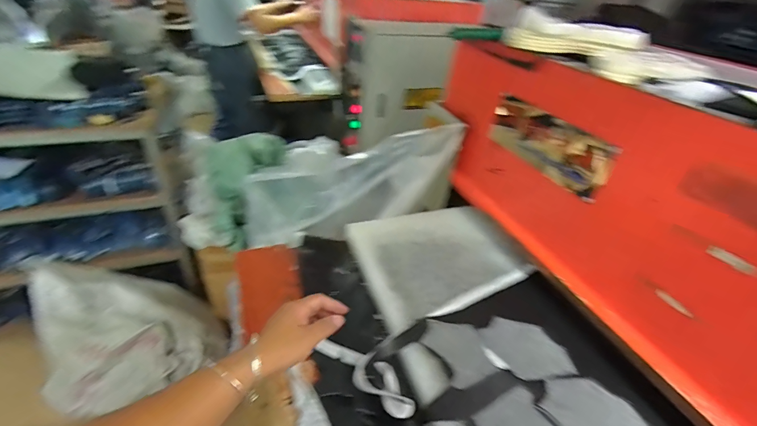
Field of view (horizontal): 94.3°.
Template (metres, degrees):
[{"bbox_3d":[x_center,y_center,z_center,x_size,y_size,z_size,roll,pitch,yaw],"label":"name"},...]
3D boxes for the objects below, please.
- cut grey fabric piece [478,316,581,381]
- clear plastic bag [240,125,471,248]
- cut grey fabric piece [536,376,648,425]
[{"bbox_3d":[0.246,0.226,0.593,0.134,0.009,0.115,-4,42,-10],"label":"cut grey fabric piece"},{"bbox_3d":[-0.072,-0.067,0.923,0.587,0.234,0.104,-18,38,5],"label":"clear plastic bag"},{"bbox_3d":[0.309,0.288,0.508,0.106,0.005,0.116,-22,48,-28],"label":"cut grey fabric piece"}]

